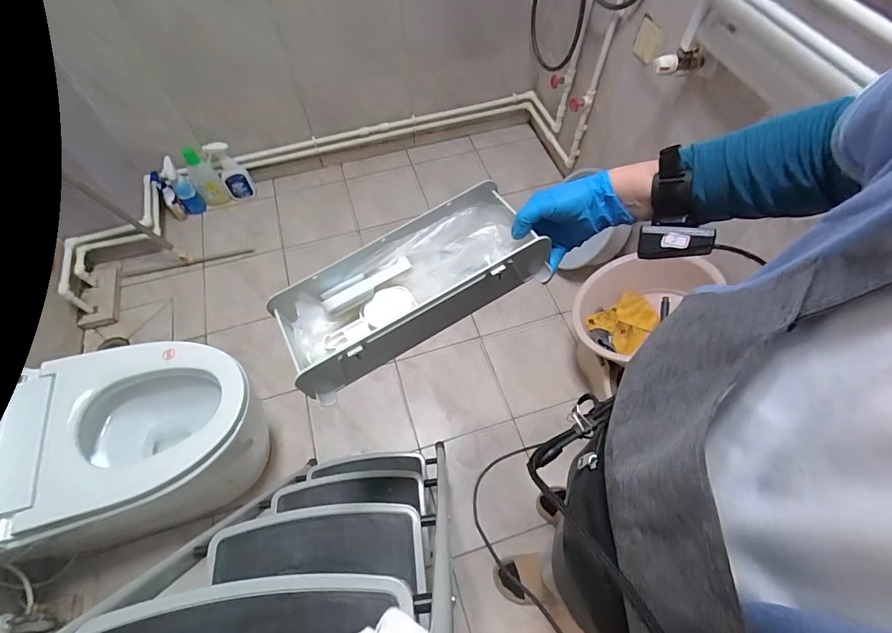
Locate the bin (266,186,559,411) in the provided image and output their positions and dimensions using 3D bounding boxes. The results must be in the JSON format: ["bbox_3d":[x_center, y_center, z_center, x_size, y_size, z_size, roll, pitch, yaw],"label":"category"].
[{"bbox_3d":[-0.041,-0.034,0.501,0.304,0.062,0.138,-30,64,-7],"label":"bin"}]

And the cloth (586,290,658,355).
[{"bbox_3d":[0.482,0.010,1.153,0.174,0.052,0.138,-37,66,-20],"label":"cloth"}]

